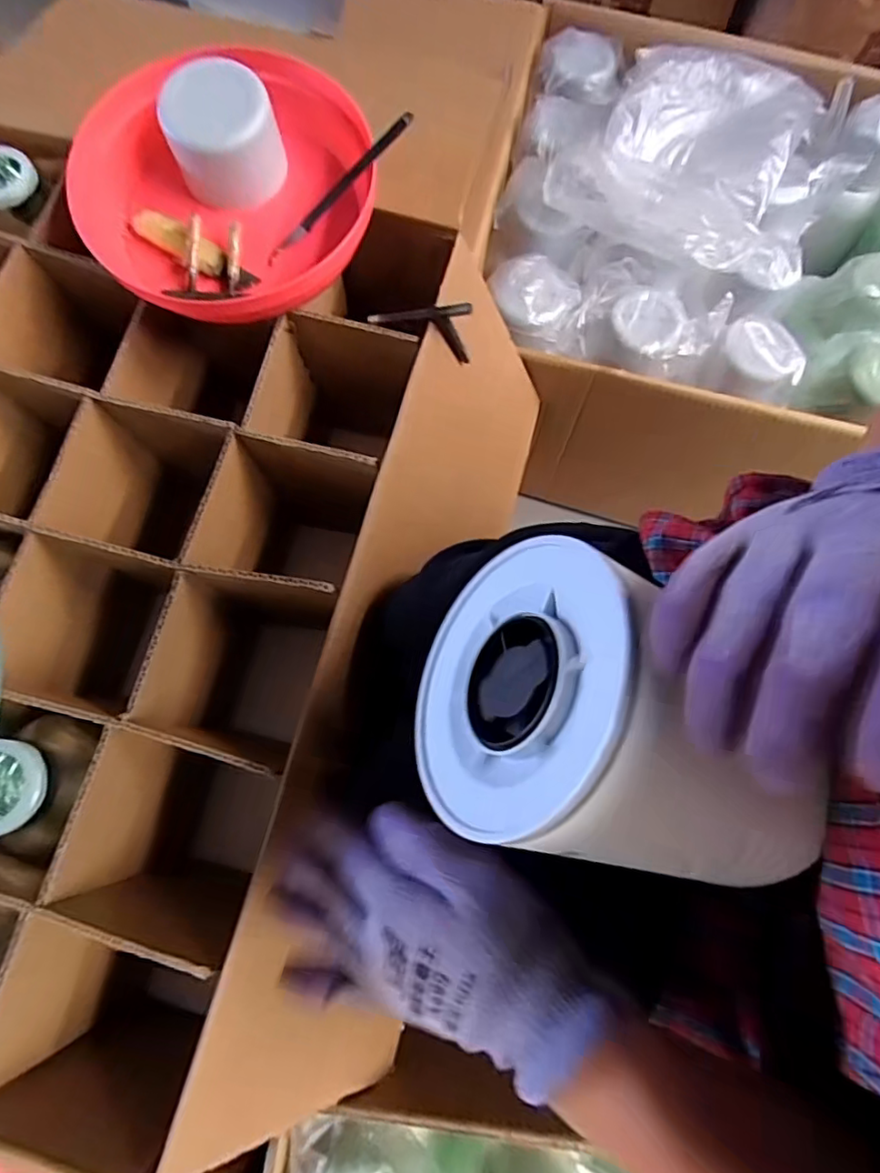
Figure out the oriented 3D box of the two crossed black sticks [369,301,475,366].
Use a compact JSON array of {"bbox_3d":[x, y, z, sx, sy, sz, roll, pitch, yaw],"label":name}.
[{"bbox_3d":[-0.017,-0.218,0.486,0.085,0.058,0.009,16,74,3],"label":"two crossed black sticks"}]

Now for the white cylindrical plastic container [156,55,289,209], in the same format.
[{"bbox_3d":[-0.176,-0.369,0.482,0.084,0.076,0.084,-16,75,-6],"label":"white cylindrical plastic container"}]

